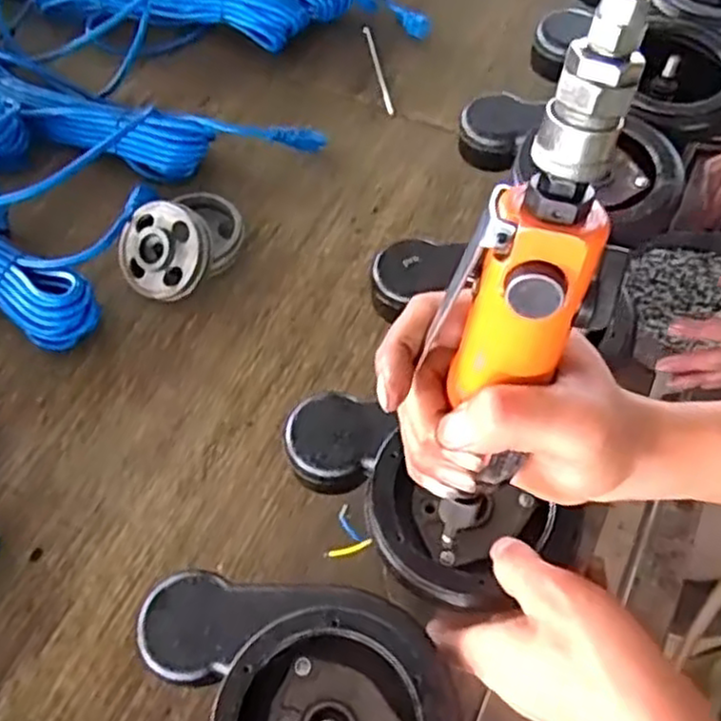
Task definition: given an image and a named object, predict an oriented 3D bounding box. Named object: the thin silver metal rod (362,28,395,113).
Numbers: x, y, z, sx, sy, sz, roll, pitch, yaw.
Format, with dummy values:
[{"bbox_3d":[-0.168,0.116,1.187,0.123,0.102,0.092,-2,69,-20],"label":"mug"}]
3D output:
[{"bbox_3d":[0.020,-0.350,0.864,0.009,0.012,0.164,-9,60,-4],"label":"thin silver metal rod"}]

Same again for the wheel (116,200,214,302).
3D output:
[{"bbox_3d":[-0.184,-0.104,0.680,0.085,0.029,0.087,0,92,12],"label":"wheel"}]

